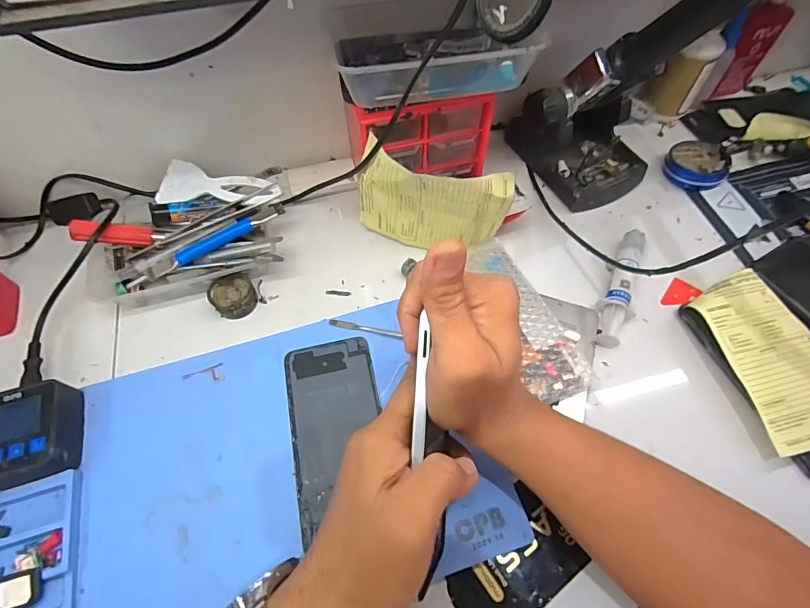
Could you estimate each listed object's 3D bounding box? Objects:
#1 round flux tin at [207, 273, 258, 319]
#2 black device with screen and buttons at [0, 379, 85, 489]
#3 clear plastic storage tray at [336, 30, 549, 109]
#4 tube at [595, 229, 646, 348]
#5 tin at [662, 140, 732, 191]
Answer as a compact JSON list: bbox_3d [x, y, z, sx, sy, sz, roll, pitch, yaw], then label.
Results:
[{"bbox_3d":[-0.161,-0.007,0.416,0.039,0.018,0.038,0,59,0],"label":"round flux tin"},{"bbox_3d":[-0.294,0.101,0.336,0.072,0.028,0.072,-14,60,-9],"label":"black device with screen and buttons"},{"bbox_3d":[0.024,-0.218,0.386,0.159,0.035,0.100,-5,59,-4],"label":"clear plastic storage tray"},{"bbox_3d":[0.203,-0.017,0.418,0.029,0.023,0.130,20,61,12],"label":"tube"},{"bbox_3d":[0.329,-0.158,0.500,0.061,0.019,0.061,0,59,0],"label":"tin"}]

